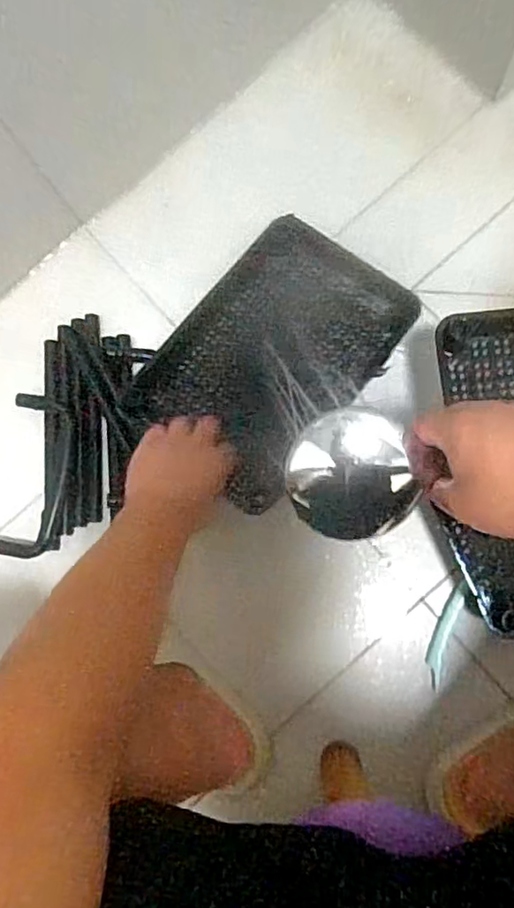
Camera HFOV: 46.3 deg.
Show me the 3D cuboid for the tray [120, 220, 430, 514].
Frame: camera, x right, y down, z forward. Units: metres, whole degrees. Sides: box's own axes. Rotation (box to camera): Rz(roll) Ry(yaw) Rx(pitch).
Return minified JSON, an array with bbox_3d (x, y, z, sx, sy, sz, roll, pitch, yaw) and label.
[{"bbox_3d":[0.018,-0.115,0.704,0.226,0.045,0.320,32,76,10],"label":"tray"}]

